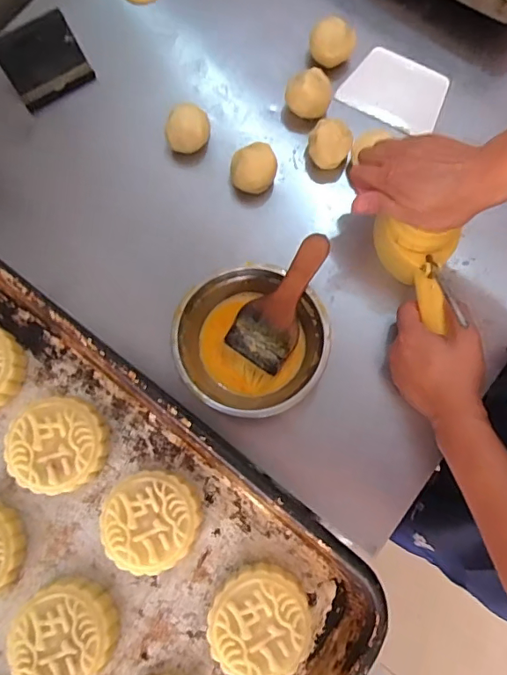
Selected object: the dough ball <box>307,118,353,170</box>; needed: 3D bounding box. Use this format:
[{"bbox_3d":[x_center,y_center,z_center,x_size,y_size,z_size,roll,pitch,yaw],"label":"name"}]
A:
[{"bbox_3d":[0.094,-0.237,0.604,0.052,0.047,0.050,0,77,1],"label":"dough ball"}]

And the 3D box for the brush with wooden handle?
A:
[{"bbox_3d":[0.032,-0.041,0.538,0.070,0.014,0.156,31,104,8],"label":"brush with wooden handle"}]

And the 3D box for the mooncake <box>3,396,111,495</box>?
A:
[{"bbox_3d":[-0.138,0.076,0.350,0.066,0.025,0.064,0,77,1],"label":"mooncake"}]

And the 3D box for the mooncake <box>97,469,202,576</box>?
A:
[{"bbox_3d":[-0.071,0.127,0.341,0.063,0.026,0.066,0,77,1],"label":"mooncake"}]

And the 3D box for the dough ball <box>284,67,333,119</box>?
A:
[{"bbox_3d":[0.070,-0.304,0.617,0.057,0.052,0.051,-22,78,-4],"label":"dough ball"}]

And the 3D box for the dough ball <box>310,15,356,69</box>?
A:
[{"bbox_3d":[0.102,-0.377,0.629,0.059,0.047,0.058,0,77,1],"label":"dough ball"}]

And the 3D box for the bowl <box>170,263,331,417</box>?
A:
[{"bbox_3d":[-0.003,0.004,0.553,0.165,0.048,0.163,0,77,1],"label":"bowl"}]

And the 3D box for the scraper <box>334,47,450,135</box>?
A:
[{"bbox_3d":[0.187,-0.326,0.637,0.125,0.009,0.091,28,89,4],"label":"scraper"}]

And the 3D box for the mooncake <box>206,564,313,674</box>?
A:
[{"bbox_3d":[0.004,0.189,0.325,0.064,0.028,0.065,0,77,1],"label":"mooncake"}]

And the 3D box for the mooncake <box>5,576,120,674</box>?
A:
[{"bbox_3d":[-0.128,0.201,0.331,0.066,0.026,0.063,0,77,1],"label":"mooncake"}]

